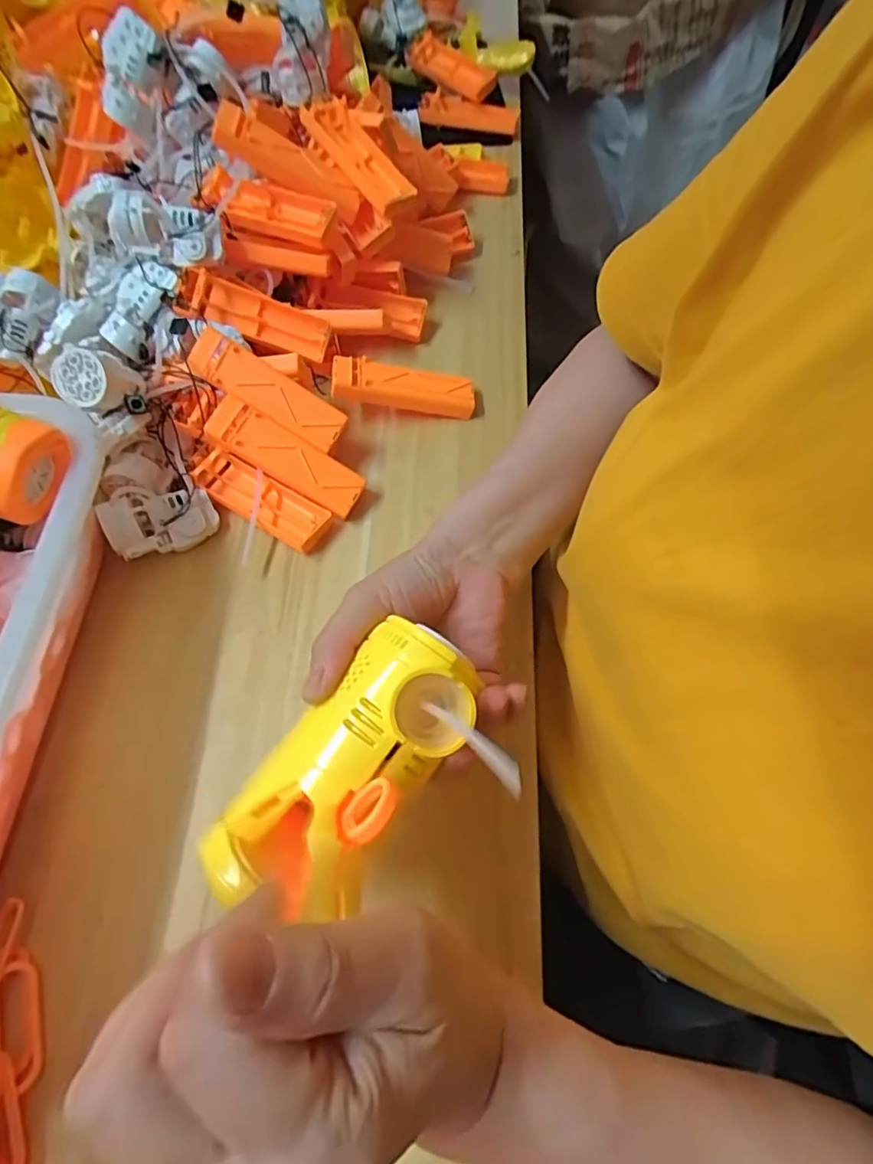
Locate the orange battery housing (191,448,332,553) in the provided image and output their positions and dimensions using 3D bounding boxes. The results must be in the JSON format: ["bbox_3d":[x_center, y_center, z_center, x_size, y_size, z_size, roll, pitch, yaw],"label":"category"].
[{"bbox_3d":[-0.123,-0.058,0.392,0.100,0.023,0.033,30,67,13],"label":"orange battery housing"}]

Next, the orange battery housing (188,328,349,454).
[{"bbox_3d":[-0.115,-0.131,0.384,0.108,0.018,0.034,31,65,-10],"label":"orange battery housing"}]

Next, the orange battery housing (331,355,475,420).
[{"bbox_3d":[-0.024,-0.147,0.423,0.107,0.018,0.030,5,62,-18],"label":"orange battery housing"}]

